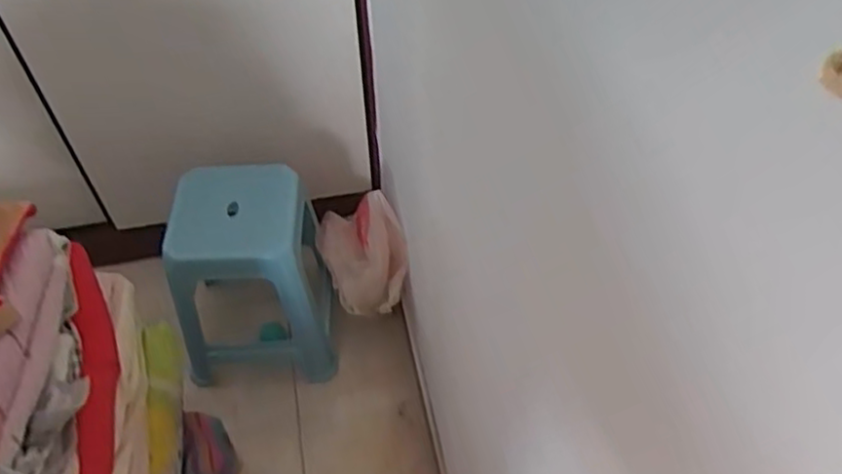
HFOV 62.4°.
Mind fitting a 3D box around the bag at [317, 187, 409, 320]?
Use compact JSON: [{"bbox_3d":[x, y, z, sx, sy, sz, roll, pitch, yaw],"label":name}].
[{"bbox_3d":[-0.150,0.037,1.751,0.199,0.219,0.303,-14,52,-10],"label":"bag"}]

